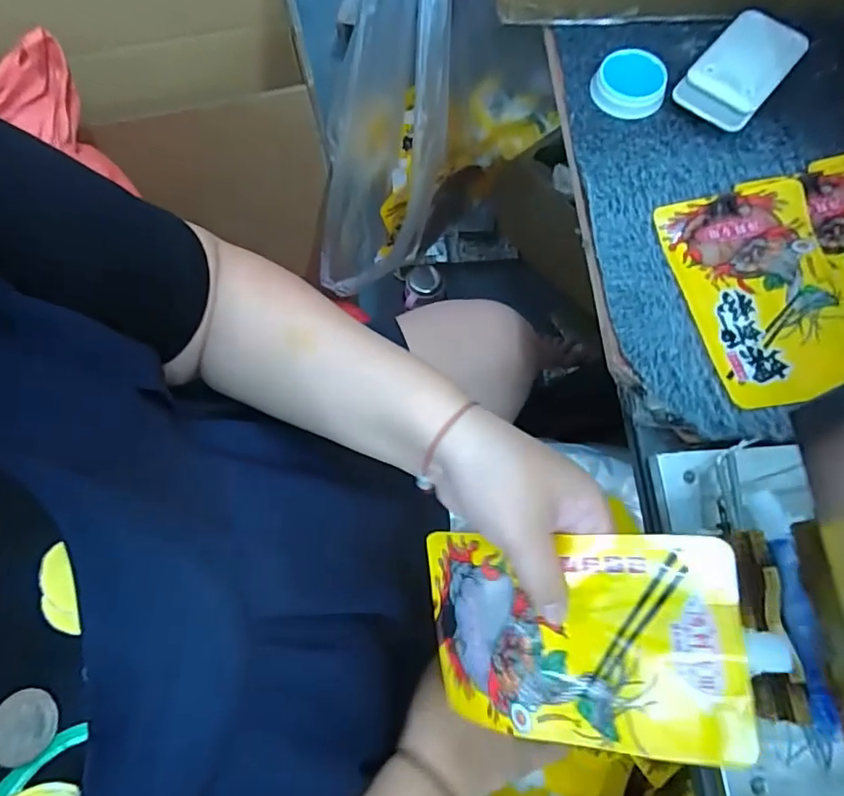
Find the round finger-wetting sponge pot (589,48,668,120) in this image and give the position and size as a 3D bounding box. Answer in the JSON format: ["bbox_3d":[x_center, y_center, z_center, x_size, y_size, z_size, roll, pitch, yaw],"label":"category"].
[{"bbox_3d":[0.181,-0.277,0.481,0.061,0.018,0.059,11,71,4],"label":"round finger-wetting sponge pot"}]

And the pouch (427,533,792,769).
[{"bbox_3d":[0.089,0.136,0.313,0.183,0.010,0.114,-7,82,28],"label":"pouch"}]

